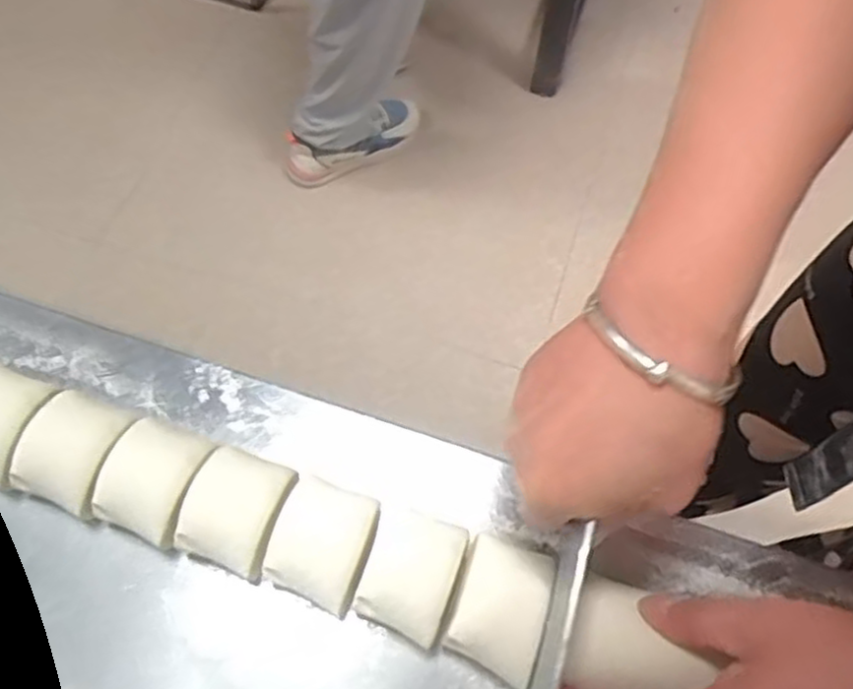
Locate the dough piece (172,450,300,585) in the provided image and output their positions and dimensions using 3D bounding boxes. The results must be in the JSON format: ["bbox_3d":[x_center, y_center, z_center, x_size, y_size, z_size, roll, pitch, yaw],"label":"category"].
[{"bbox_3d":[-0.092,0.082,0.364,0.044,0.032,0.052,18,65,8],"label":"dough piece"}]

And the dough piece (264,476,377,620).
[{"bbox_3d":[-0.050,0.096,0.358,0.045,0.029,0.054,16,65,7],"label":"dough piece"}]

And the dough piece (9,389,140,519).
[{"bbox_3d":[-0.176,0.055,0.374,0.047,0.028,0.052,22,66,10],"label":"dough piece"}]

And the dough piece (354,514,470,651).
[{"bbox_3d":[-0.006,0.110,0.350,0.041,0.036,0.052,16,65,7],"label":"dough piece"}]

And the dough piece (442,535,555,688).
[{"bbox_3d":[0.035,0.122,0.347,0.040,0.032,0.059,17,65,7],"label":"dough piece"}]

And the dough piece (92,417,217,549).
[{"bbox_3d":[-0.134,0.068,0.367,0.044,0.031,0.052,20,66,9],"label":"dough piece"}]

